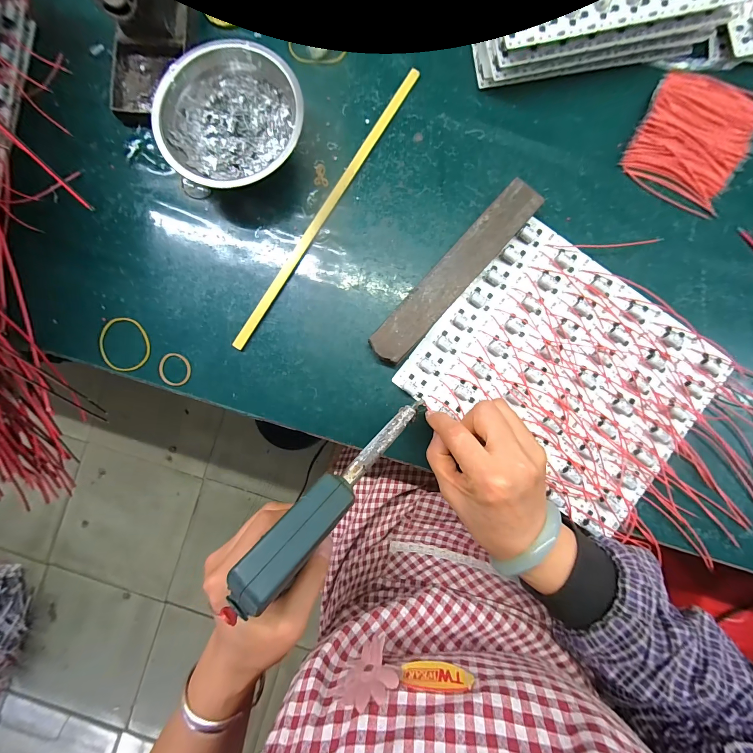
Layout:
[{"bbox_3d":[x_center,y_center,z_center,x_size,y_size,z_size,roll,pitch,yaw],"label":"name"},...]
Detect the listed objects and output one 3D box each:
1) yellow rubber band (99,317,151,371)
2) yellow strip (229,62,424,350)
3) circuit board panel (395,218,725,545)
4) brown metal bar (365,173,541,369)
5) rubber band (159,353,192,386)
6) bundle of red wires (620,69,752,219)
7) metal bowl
[{"bbox_3d":[-0.239,-0.031,0.299,0.047,0.004,0.052,-13,87,1],"label":"yellow rubber band"},{"bbox_3d":[-0.047,-0.160,0.303,0.013,0.004,0.310,32,88,-5],"label":"yellow strip"},{"bbox_3d":[0.173,-0.004,0.288,0.232,0.012,0.199,39,89,2],"label":"circuit board panel"},{"bbox_3d":[0.071,-0.093,0.290,0.035,0.016,0.198,42,89,3],"label":"brown metal bar"},{"bbox_3d":[-0.190,-0.007,0.298,0.031,0.004,0.030,0,88,1],"label":"rubber band"},{"bbox_3d":[0.293,-0.222,0.291,0.097,0.015,0.118,26,89,2],"label":"bundle of red wires"},{"bbox_3d":[-0.128,-0.230,0.290,0.123,0.039,0.121,0,88,1],"label":"metal bowl"}]

